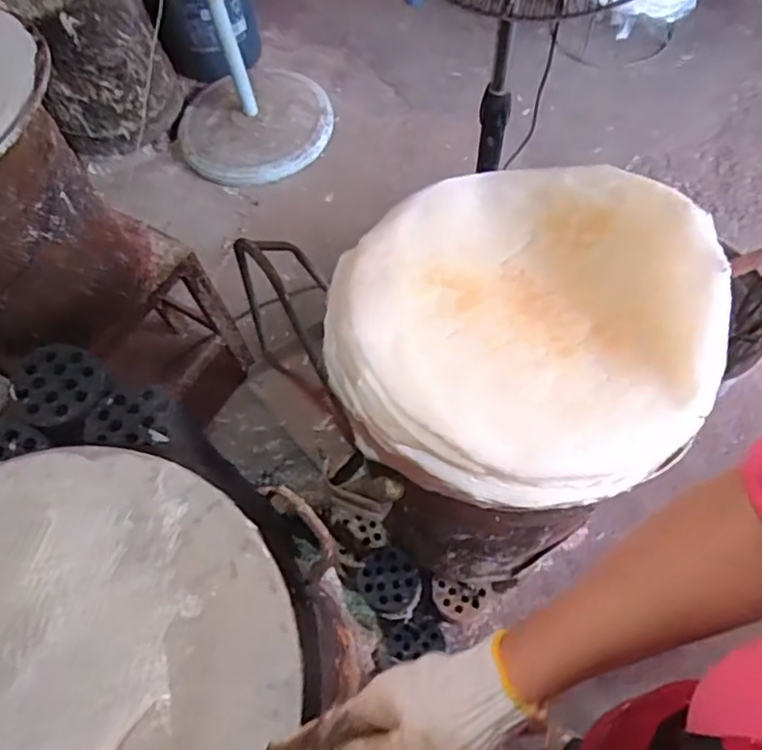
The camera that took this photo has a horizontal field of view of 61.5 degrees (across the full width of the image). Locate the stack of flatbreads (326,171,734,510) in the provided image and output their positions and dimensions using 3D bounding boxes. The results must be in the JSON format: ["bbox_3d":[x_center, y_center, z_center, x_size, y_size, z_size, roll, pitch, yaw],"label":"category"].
[{"bbox_3d":[0.130,-0.066,0.627,0.357,0.076,0.361,-5,62,1],"label":"stack of flatbreads"}]

